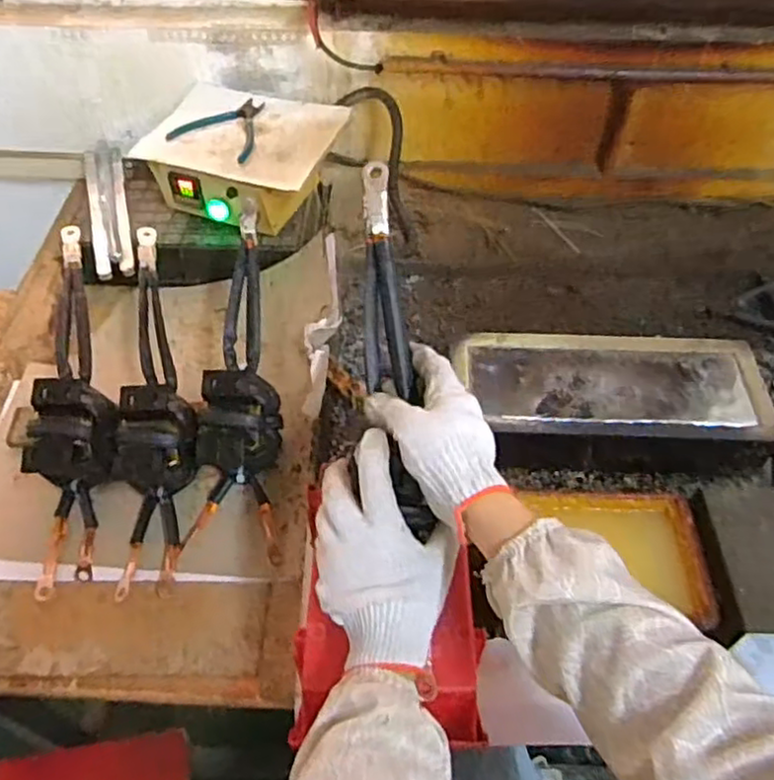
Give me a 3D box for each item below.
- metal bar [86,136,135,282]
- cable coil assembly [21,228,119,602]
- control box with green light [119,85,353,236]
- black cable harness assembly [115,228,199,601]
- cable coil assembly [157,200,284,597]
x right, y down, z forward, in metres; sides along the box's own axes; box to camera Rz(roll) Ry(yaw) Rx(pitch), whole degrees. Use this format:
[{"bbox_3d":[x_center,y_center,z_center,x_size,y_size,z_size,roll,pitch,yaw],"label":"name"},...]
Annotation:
[{"bbox_3d":[-0.408,-0.273,0.998,0.054,0.016,0.323,-14,52,-11],"label":"metal bar"},{"bbox_3d":[-0.347,0.003,0.765,0.079,0.084,0.423,-5,74,-4],"label":"cable coil assembly"},{"bbox_3d":[-0.204,-0.332,0.997,0.245,0.104,0.192,16,53,13],"label":"control box with green light"},{"bbox_3d":[-0.260,0.003,0.768,0.091,0.074,0.437,-6,72,-5],"label":"black cable harness assembly"},{"bbox_3d":[-0.171,-0.005,0.780,0.114,0.104,0.453,1,76,1],"label":"cable coil assembly"}]

